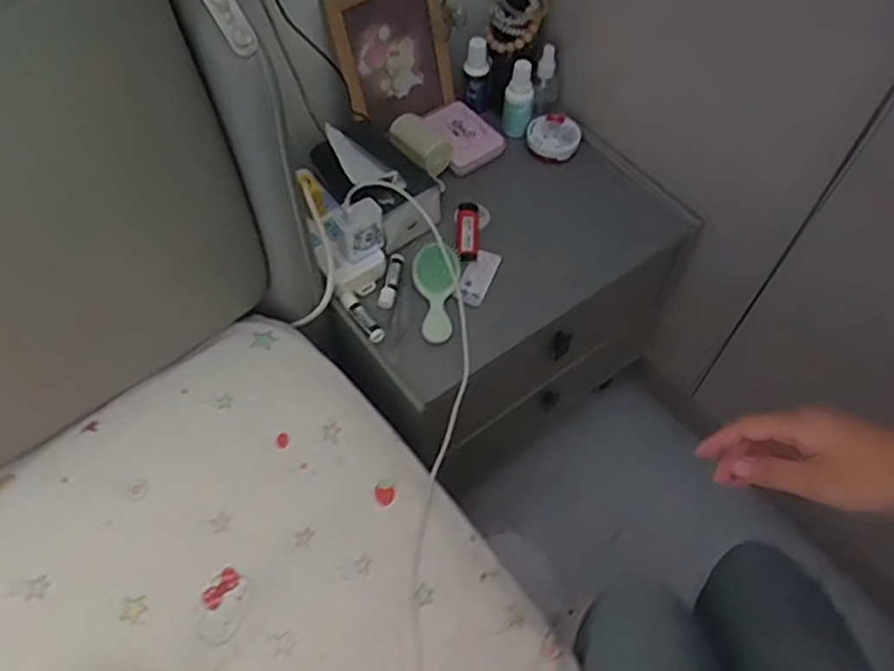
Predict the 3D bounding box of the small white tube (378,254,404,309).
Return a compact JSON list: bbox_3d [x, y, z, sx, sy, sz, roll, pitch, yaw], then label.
[{"bbox_3d":[-0.063,-0.063,0.805,0.018,0.015,0.067,13,59,6],"label":"small white tube"}]

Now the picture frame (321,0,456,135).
[{"bbox_3d":[-0.065,-0.353,0.860,0.157,0.180,0.017,-30,49,-20],"label":"picture frame"}]

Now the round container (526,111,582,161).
[{"bbox_3d":[0.143,-0.268,0.925,0.070,0.022,0.079,14,59,6],"label":"round container"}]

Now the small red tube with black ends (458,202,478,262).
[{"bbox_3d":[0.025,-0.128,0.848,0.025,0.016,0.080,3,58,-1],"label":"small red tube with black ends"}]

